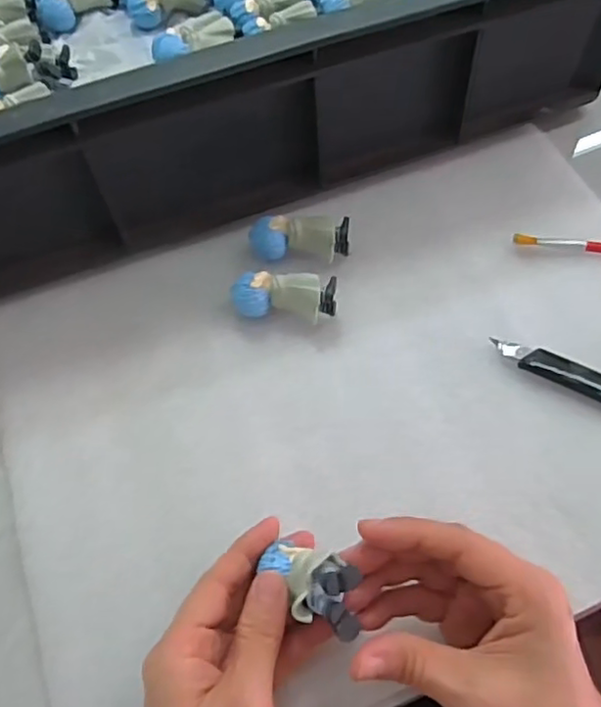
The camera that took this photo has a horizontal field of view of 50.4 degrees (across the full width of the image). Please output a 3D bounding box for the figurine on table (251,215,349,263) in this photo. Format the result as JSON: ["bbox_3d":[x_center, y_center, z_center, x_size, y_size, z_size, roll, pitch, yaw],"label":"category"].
[{"bbox_3d":[-0.001,-0.073,0.403,0.060,0.031,0.022,10,62,8],"label":"figurine on table"}]

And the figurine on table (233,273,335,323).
[{"bbox_3d":[-0.009,-0.031,0.383,0.059,0.031,0.024,4,62,5],"label":"figurine on table"}]

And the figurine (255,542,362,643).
[{"bbox_3d":[0.004,0.097,0.273,0.028,0.024,0.054,-45,25,-18],"label":"figurine"}]

